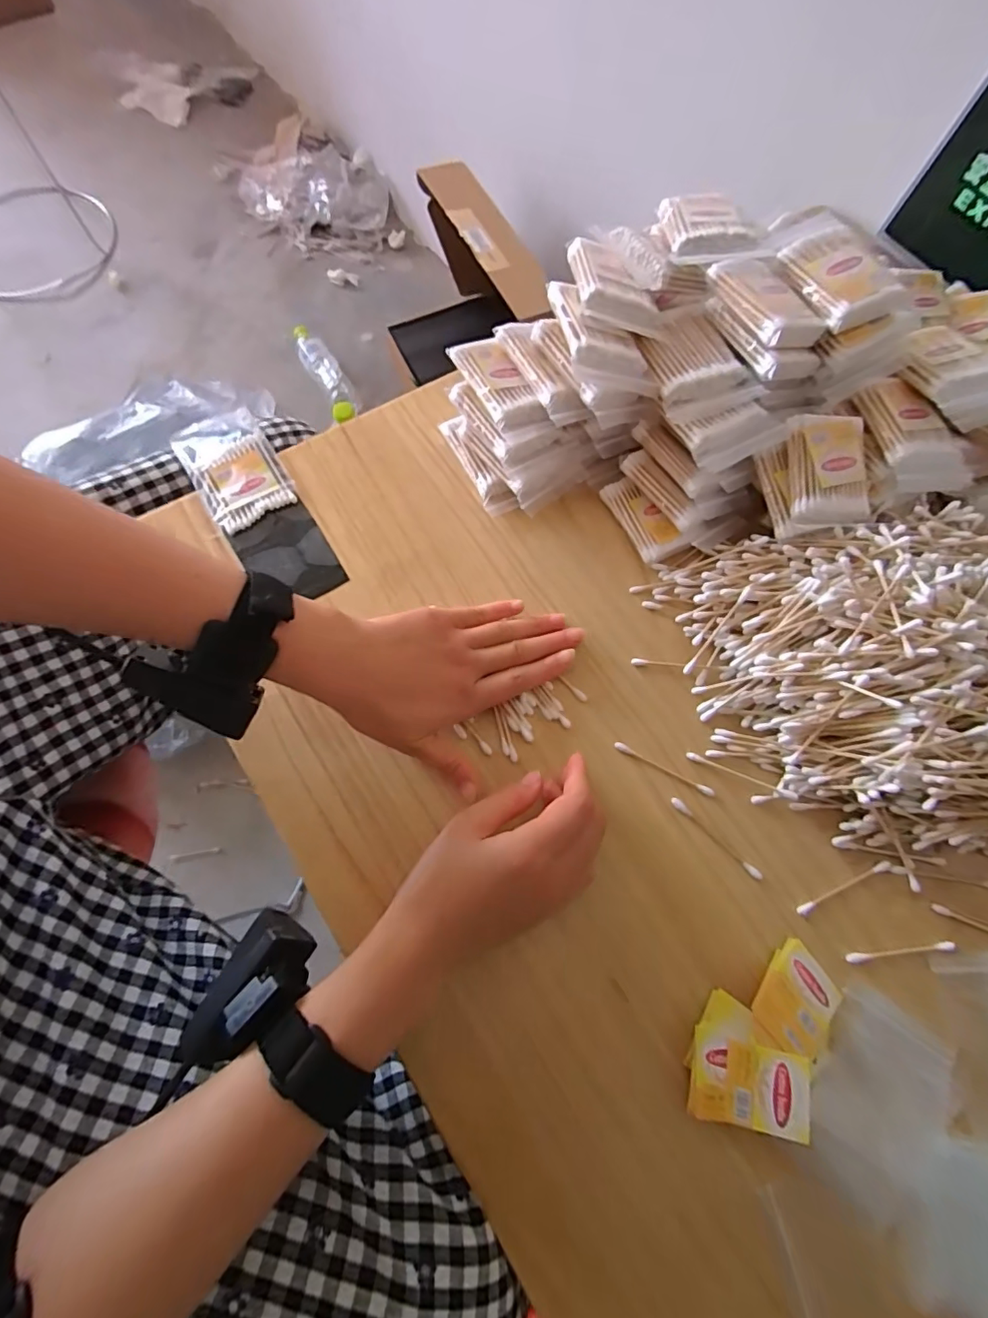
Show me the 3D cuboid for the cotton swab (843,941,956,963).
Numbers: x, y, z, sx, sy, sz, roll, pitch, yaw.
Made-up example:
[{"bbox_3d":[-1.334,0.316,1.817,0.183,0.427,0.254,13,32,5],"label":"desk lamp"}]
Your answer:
[{"bbox_3d":[0.254,0.183,0.329,0.072,0.004,0.006,-4,73,-4],"label":"cotton swab"}]

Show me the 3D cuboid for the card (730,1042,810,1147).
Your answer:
[{"bbox_3d":[0.152,0.238,0.292,0.042,0.004,0.040,8,74,7],"label":"card"}]

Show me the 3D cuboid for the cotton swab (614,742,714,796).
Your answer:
[{"bbox_3d":[0.115,0.074,0.357,0.072,0.004,0.006,27,73,6],"label":"cotton swab"}]

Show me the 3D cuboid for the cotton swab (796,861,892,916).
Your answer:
[{"bbox_3d":[0.226,0.147,0.341,0.072,0.004,0.007,-22,75,-9],"label":"cotton swab"}]

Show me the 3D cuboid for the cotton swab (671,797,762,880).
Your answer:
[{"bbox_3d":[0.145,0.117,0.345,0.071,0.004,0.006,42,76,10],"label":"cotton swab"}]

